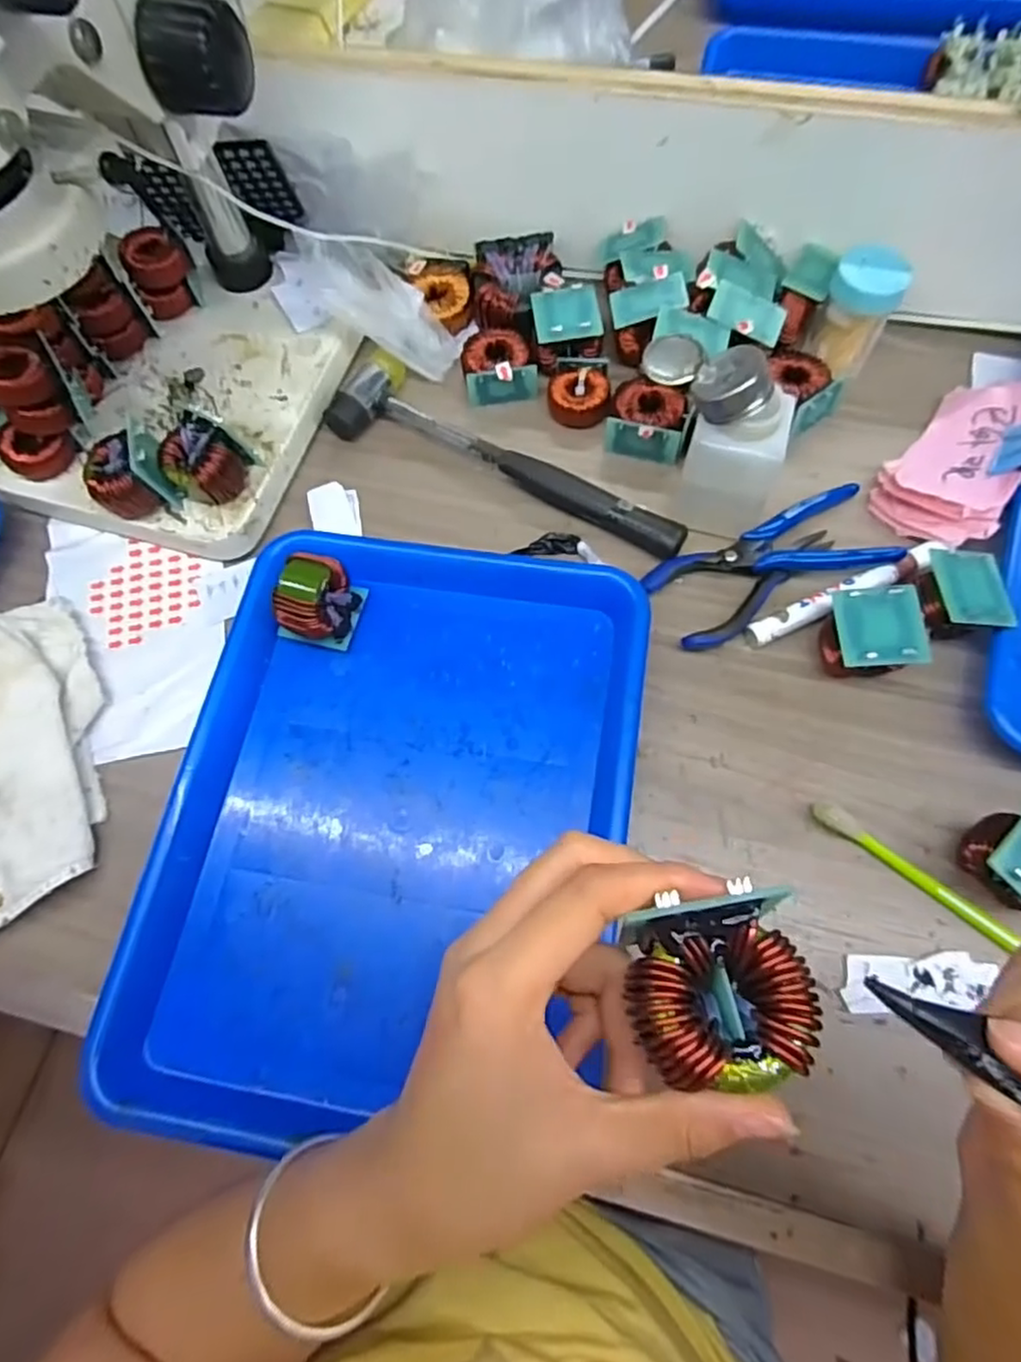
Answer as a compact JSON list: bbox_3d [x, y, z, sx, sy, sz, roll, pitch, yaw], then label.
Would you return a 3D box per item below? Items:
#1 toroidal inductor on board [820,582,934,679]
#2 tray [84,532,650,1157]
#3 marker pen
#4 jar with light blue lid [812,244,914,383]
[{"bbox_3d":[0.201,-0.025,0.382,0.049,0.041,0.047,1,69,3],"label":"toroidal inductor on board"},{"bbox_3d":[-0.062,0.073,0.375,0.245,0.032,0.330,7,69,6],"label":"tray"},{"bbox_3d":[0.207,-0.054,0.411,0.134,0.017,0.017,-25,70,-6],"label":"marker pen"},{"bbox_3d":[0.233,-0.249,0.455,0.045,0.067,0.039,30,73,13],"label":"jar with light blue lid"}]

